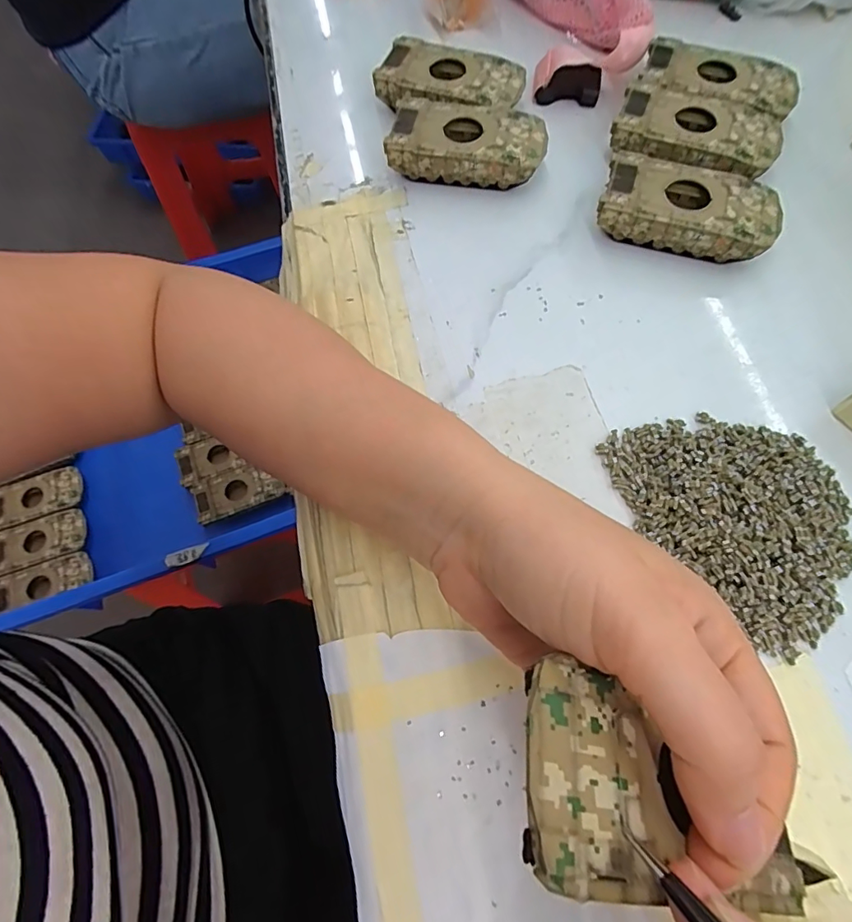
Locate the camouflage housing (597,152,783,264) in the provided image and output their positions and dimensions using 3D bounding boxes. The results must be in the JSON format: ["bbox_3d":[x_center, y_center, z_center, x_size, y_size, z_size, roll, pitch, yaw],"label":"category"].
[{"bbox_3d":[0.153,-0.147,0.285,0.095,0.027,0.049,16,70,9],"label":"camouflage housing"}]

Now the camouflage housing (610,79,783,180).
[{"bbox_3d":[0.169,-0.204,0.306,0.095,0.024,0.059,16,70,9],"label":"camouflage housing"}]

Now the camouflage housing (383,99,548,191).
[{"bbox_3d":[0.027,-0.203,0.313,0.095,0.027,0.050,10,69,7],"label":"camouflage housing"}]

